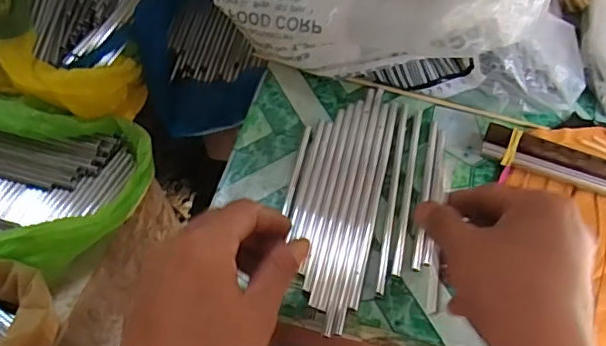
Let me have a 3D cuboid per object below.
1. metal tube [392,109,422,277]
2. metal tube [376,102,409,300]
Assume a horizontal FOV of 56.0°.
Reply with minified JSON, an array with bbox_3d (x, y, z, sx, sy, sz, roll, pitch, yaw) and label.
[{"bbox_3d":[0.078,0.010,0.417,0.006,0.004,0.139,11,60,6],"label":"metal tube"},{"bbox_3d":[0.066,0.013,0.414,0.006,0.004,0.156,10,60,6],"label":"metal tube"}]

